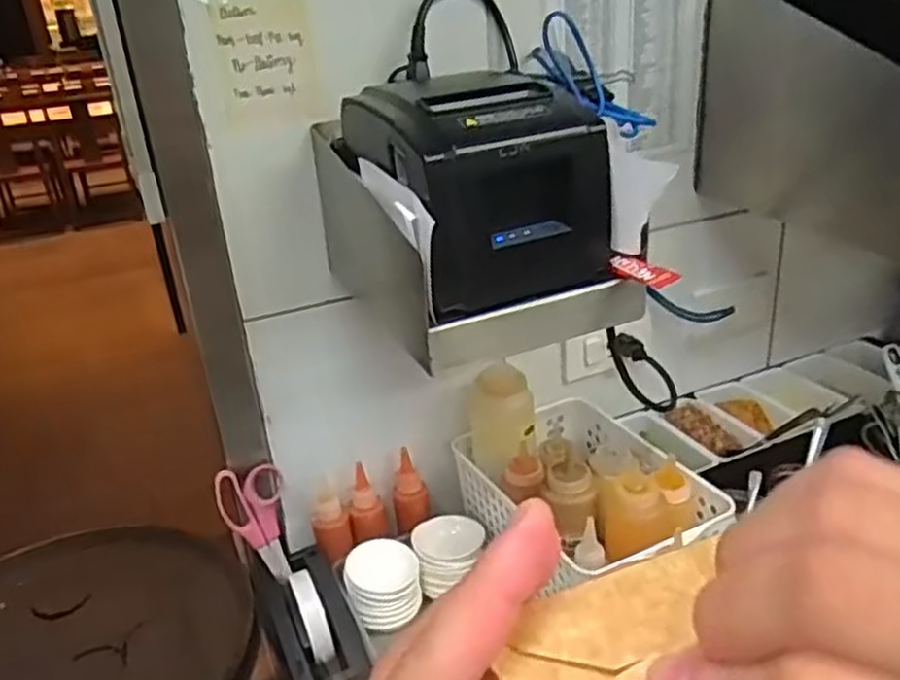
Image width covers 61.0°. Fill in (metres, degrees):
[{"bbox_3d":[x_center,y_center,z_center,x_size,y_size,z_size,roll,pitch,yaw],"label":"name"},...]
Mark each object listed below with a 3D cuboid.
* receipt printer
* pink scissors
[{"bbox_3d":[0.019,-0.121,0.580,0.153,0.141,0.172,-15,27,-21],"label":"receipt printer"},{"bbox_3d":[-0.186,0.180,0.759,0.062,0.135,0.020,-21,-3,-31],"label":"pink scissors"}]

